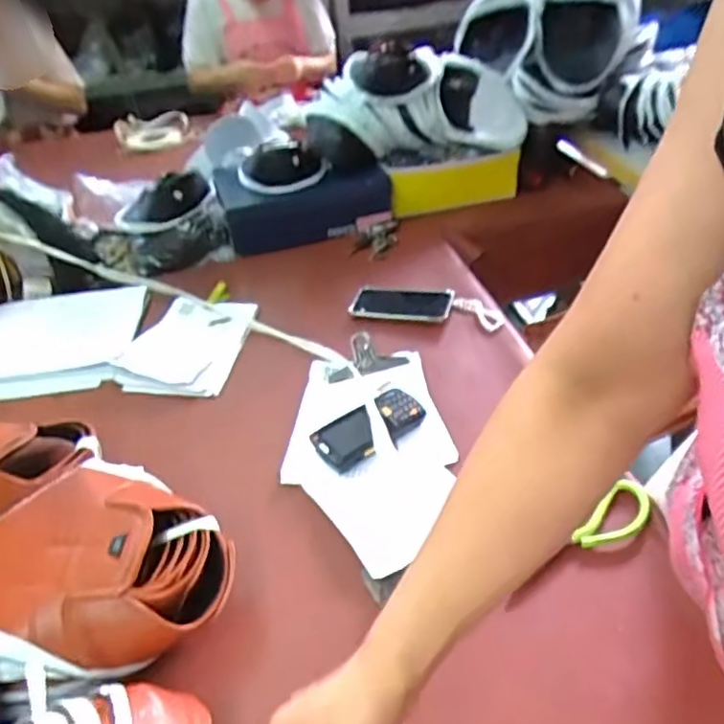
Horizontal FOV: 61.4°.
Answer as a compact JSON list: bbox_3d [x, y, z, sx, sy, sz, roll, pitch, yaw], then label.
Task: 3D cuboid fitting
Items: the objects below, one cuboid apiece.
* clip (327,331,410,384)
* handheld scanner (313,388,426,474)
[{"bbox_3d":[0.001,-0.011,0.867,0.116,0.035,0.046,-13,40,-10],"label":"clip"},{"bbox_3d":[0.009,0.081,0.769,0.144,0.023,0.072,-30,45,-27],"label":"handheld scanner"}]

